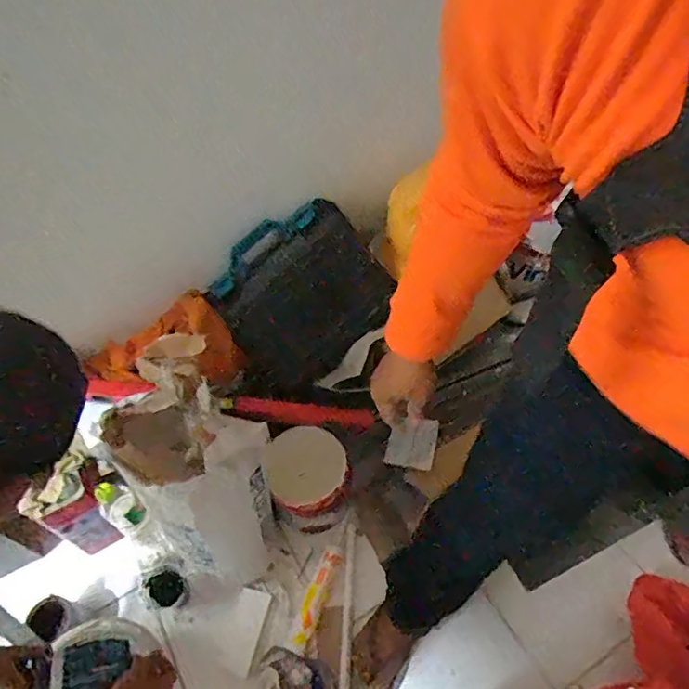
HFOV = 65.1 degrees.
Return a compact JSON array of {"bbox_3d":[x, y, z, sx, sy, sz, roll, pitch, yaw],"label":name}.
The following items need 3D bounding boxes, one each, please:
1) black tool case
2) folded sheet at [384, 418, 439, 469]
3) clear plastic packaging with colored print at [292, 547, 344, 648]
[{"bbox_3d":[-0.106,-0.098,1.070,0.343,0.295,0.107,-44,33,-15],"label":"black tool case"},{"bbox_3d":[0.138,0.200,1.094,0.100,0.006,0.100,10,93,-10],"label":"folded sheet"},{"bbox_3d":[-0.053,0.501,1.086,0.045,0.032,0.193,16,56,16],"label":"clear plastic packaging with colored print"}]

